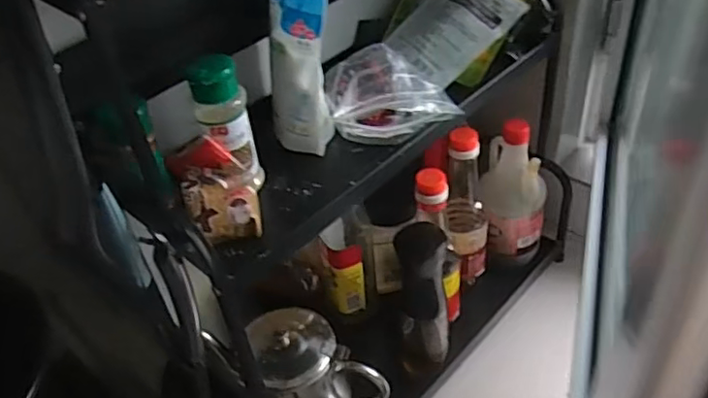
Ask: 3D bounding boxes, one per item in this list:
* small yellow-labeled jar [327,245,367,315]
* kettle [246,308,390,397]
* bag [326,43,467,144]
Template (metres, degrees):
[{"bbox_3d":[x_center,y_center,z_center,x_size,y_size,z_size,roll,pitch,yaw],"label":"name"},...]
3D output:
[{"bbox_3d":[-0.006,0.098,0.757,0.040,0.108,0.028,-9,41,-2],"label":"small yellow-labeled jar"},{"bbox_3d":[-0.043,0.200,0.677,0.124,0.160,0.120,-17,42,-11],"label":"kettle"},{"bbox_3d":[0.034,-0.104,0.593,0.117,0.058,0.094,-10,41,-3],"label":"bag"}]

